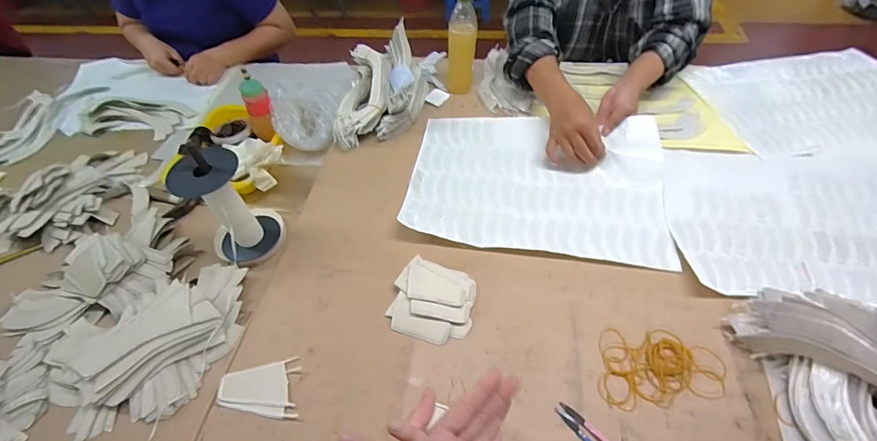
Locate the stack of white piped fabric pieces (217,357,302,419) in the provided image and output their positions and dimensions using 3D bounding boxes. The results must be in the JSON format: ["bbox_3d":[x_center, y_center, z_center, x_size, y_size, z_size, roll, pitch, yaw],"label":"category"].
[{"bbox_3d":[-0.231,0.217,0.501,0.097,0.010,0.068,-4,52,-1],"label":"stack of white piped fabric pieces"}]

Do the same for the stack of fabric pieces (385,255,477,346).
[{"bbox_3d":[-0.007,0.113,0.562,0.113,0.024,0.111,12,54,12],"label":"stack of fabric pieces"}]

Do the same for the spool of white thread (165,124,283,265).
[{"bbox_3d":[-0.324,-0.030,0.596,0.110,0.221,0.088,-35,59,-22],"label":"spool of white thread"}]

